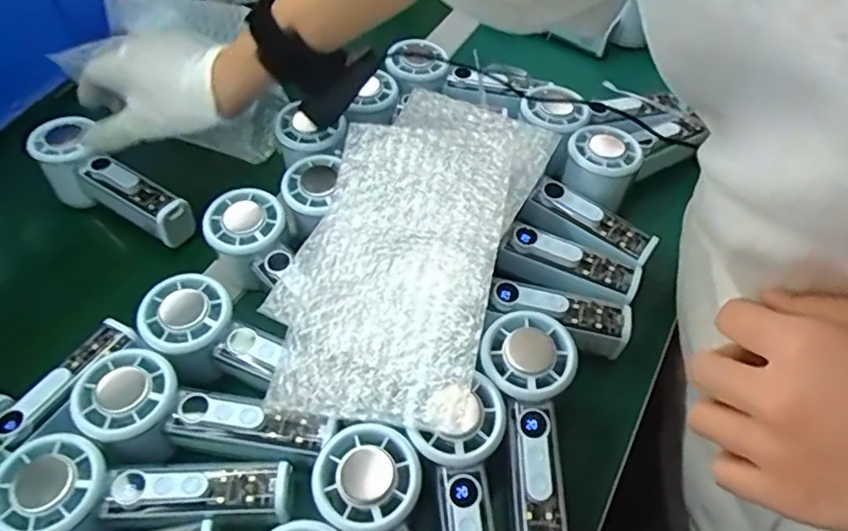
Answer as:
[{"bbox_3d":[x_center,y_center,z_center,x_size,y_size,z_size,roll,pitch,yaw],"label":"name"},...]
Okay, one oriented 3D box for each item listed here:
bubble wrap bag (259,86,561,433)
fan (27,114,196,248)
[{"bbox_3d":[-0.013,-0.019,0.404,0.142,0.040,0.249,16,55,12],"label":"bubble wrap bag"},{"bbox_3d":[-0.255,-0.068,0.504,0.154,0.056,0.055,29,59,13],"label":"fan"}]

